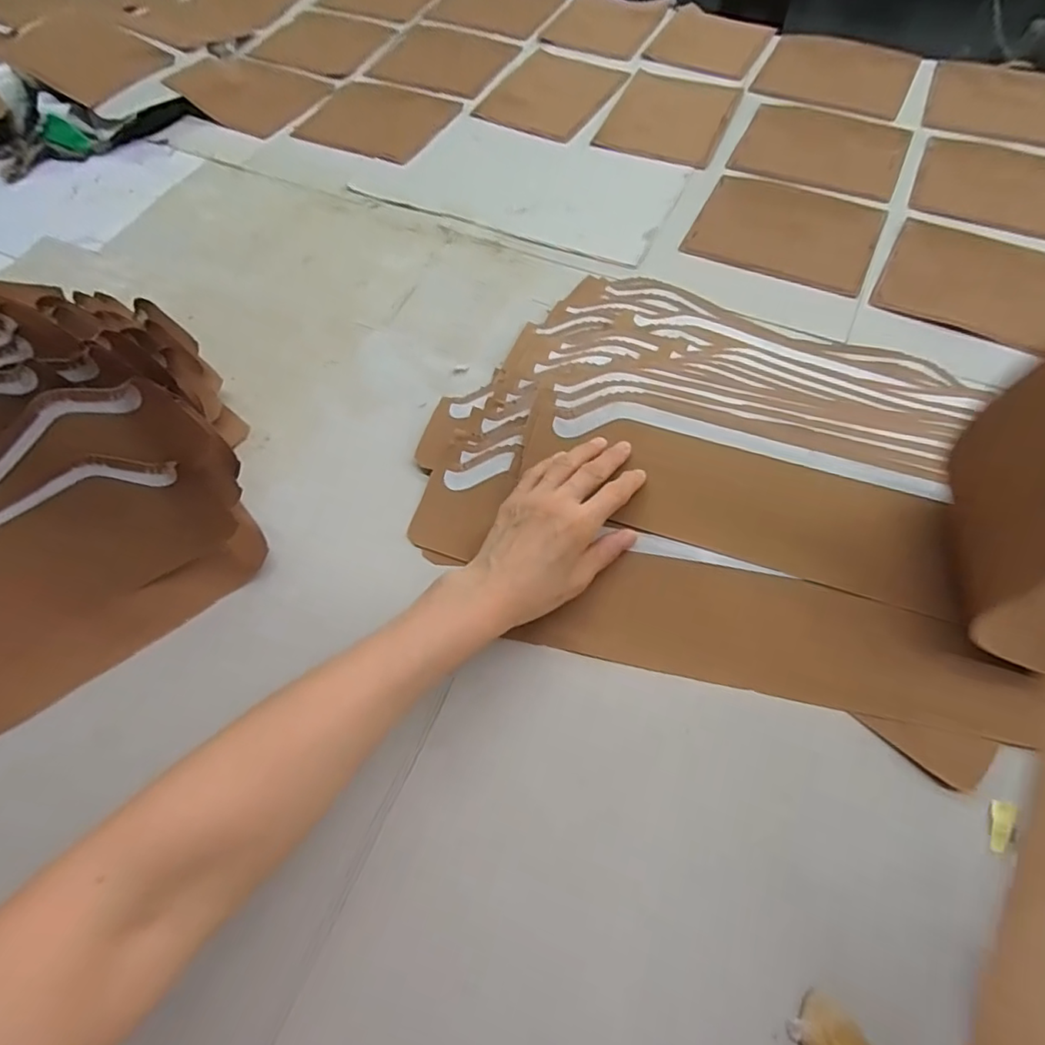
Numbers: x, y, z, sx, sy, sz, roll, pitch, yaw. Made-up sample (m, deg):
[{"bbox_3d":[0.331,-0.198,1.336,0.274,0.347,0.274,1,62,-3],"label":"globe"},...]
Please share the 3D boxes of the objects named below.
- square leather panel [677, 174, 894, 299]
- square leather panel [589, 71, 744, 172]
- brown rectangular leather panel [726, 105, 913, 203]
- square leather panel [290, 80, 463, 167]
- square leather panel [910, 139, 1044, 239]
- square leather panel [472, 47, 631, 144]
[{"bbox_3d":[0.282,-0.315,0.624,0.178,0.006,0.149,25,63,16],"label":"square leather panel"},{"bbox_3d":[0.185,-0.508,0.727,0.140,0.007,0.170,22,66,12],"label":"square leather panel"},{"bbox_3d":[0.358,-0.447,0.698,0.180,0.010,0.158,24,62,15],"label":"brown rectangular leather panel"},{"bbox_3d":[-0.186,-0.520,0.751,0.179,0.011,0.140,23,62,15],"label":"square leather panel"},{"bbox_3d":[0.534,-0.369,0.642,0.180,0.010,0.148,23,62,15],"label":"square leather panel"},{"bbox_3d":[0.040,-0.567,0.771,0.152,0.008,0.198,23,63,15],"label":"square leather panel"}]

